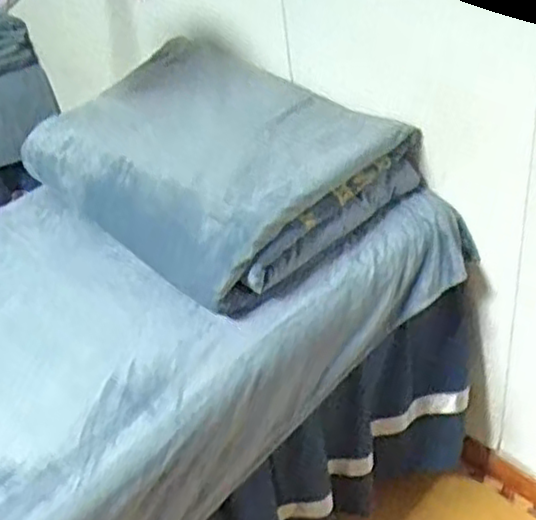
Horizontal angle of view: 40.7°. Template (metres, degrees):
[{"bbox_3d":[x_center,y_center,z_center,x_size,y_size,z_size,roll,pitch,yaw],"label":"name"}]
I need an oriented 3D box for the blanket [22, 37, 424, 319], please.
[{"bbox_3d":[-0.106,-0.182,1.255,0.422,0.146,0.575,-36,45,-28],"label":"blanket"}]

